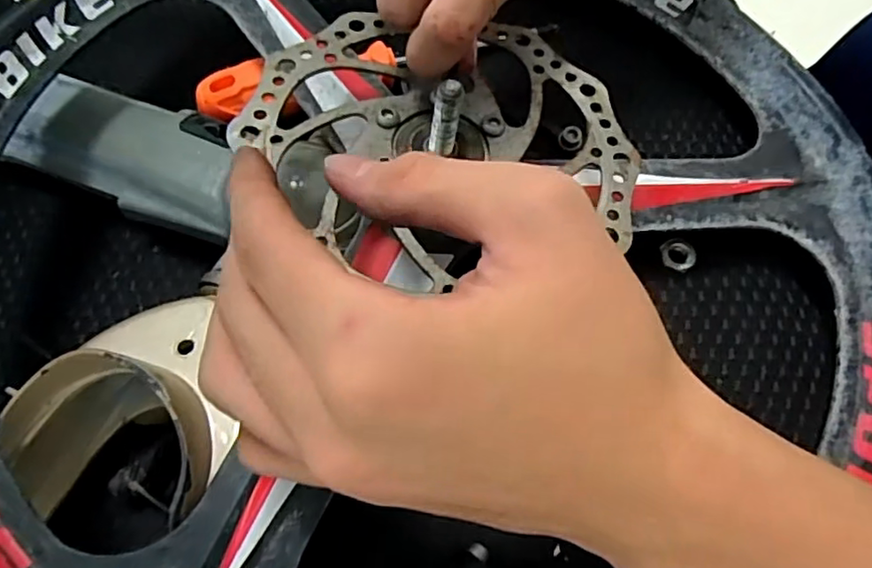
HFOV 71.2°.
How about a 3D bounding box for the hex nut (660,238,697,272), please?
[{"bbox_3d":[0.117,-0.015,0.294,0.016,0.004,0.016,40,71,15],"label":"hex nut"}]

